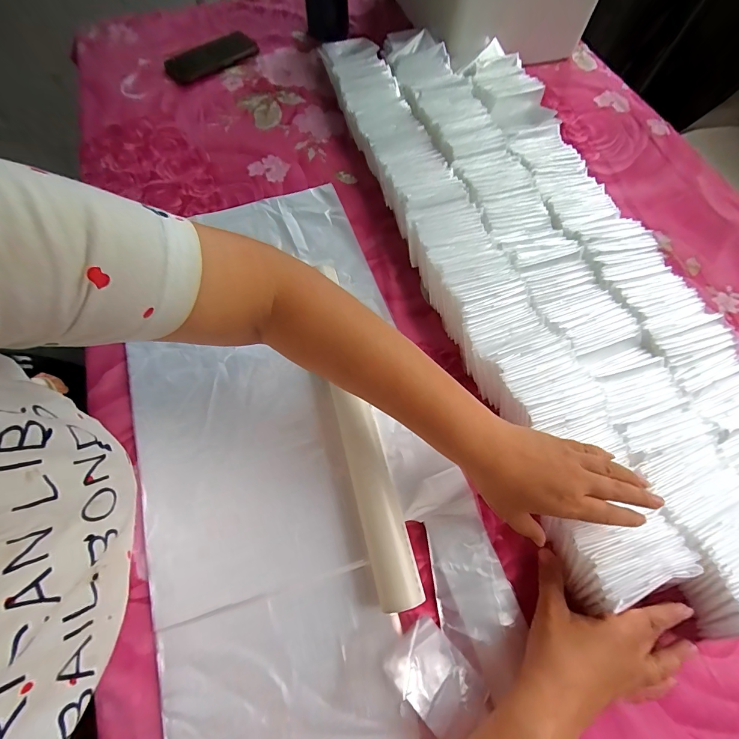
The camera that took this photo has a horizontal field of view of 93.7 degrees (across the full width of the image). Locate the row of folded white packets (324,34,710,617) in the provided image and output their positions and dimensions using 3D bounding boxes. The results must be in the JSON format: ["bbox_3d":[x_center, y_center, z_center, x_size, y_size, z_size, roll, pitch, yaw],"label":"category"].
[{"bbox_3d":[0.103,-0.161,0.434,0.110,0.065,0.783,-18,70,-8],"label":"row of folded white packets"}]

